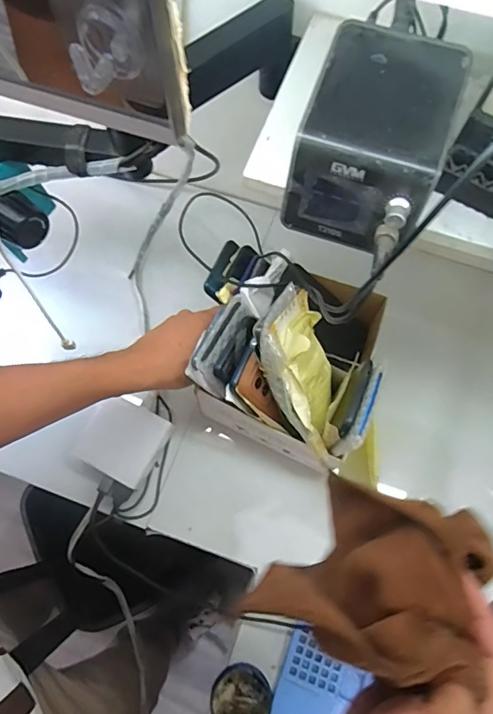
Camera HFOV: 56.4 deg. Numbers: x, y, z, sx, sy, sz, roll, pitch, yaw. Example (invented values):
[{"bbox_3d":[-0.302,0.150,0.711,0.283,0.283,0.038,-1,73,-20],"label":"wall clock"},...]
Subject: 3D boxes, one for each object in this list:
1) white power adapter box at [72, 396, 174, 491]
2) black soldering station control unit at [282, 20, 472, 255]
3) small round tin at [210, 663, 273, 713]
[{"bbox_3d":[-0.146,0.100,0.552,0.085,0.045,0.085,28,72,10],"label":"white power adapter box"},{"bbox_3d":[0.085,-0.146,0.315,0.087,0.075,0.114,18,70,6],"label":"black soldering station control unit"},{"bbox_3d":[-0.006,0.351,0.469,0.060,0.009,0.060,0,69,0],"label":"small round tin"}]

